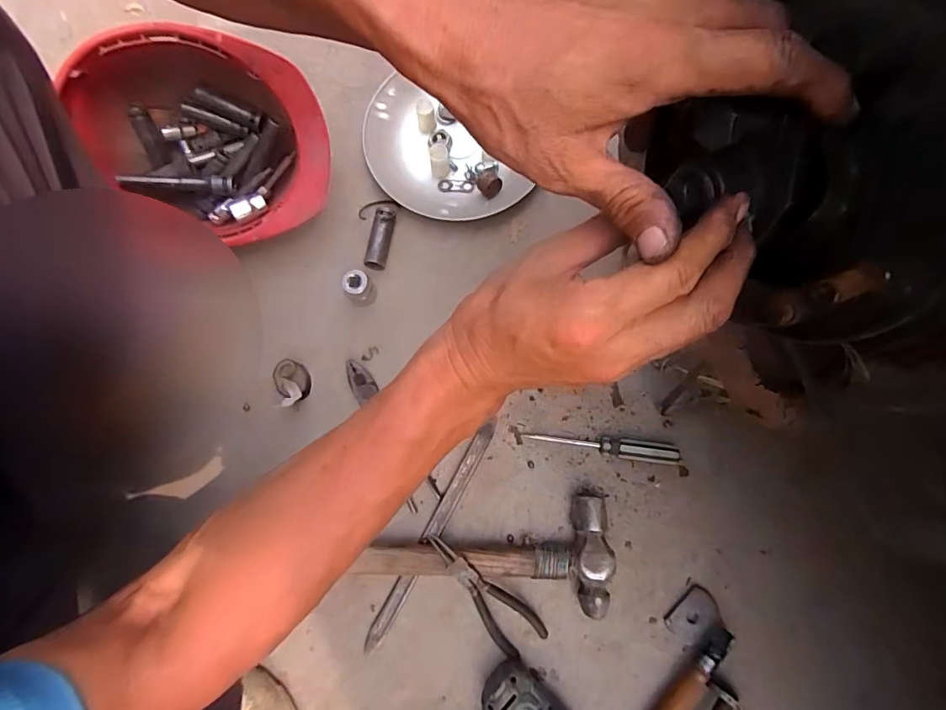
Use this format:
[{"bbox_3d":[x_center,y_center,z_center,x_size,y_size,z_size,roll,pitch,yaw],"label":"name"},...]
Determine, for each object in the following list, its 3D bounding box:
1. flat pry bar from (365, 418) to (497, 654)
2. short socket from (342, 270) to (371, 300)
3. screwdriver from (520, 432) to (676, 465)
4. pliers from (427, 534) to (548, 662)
[{"bbox_3d":[-0.046,0.205,0.554,0.018,0.013,0.285,28,80,7],"label":"flat pry bar"},{"bbox_3d":[-0.143,-0.084,0.598,0.032,0.052,0.027,-33,80,-5],"label":"short socket"},{"bbox_3d":[0.151,0.107,0.564,0.177,0.023,0.024,7,79,3],"label":"screwdriver"},{"bbox_3d":[0.015,0.257,0.521,0.054,0.026,0.155,-35,96,2],"label":"pliers"}]

